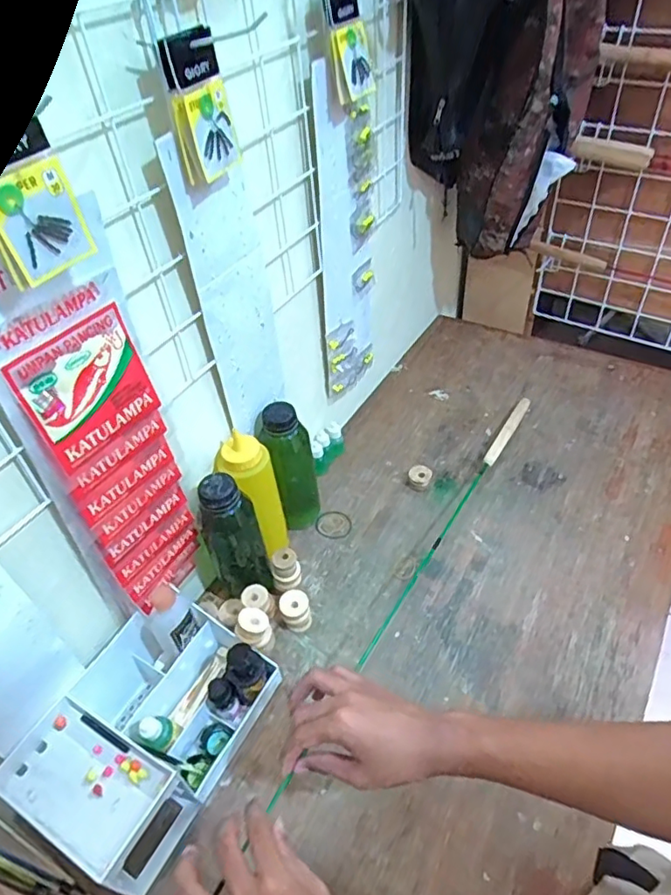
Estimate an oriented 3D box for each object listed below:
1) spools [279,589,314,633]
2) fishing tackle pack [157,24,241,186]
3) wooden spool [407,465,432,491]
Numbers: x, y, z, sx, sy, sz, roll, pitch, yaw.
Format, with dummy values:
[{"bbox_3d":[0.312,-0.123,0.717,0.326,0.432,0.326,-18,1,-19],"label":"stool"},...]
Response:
[{"bbox_3d":[-0.046,0.191,0.677,0.033,0.050,0.031,-3,46,3],"label":"spools"},{"bbox_3d":[-0.101,-0.260,0.442,0.015,0.094,0.052,19,48,32],"label":"fishing tackle pack"},{"bbox_3d":[0.119,0.043,0.824,0.033,0.032,0.029,1,47,7],"label":"wooden spool"}]

